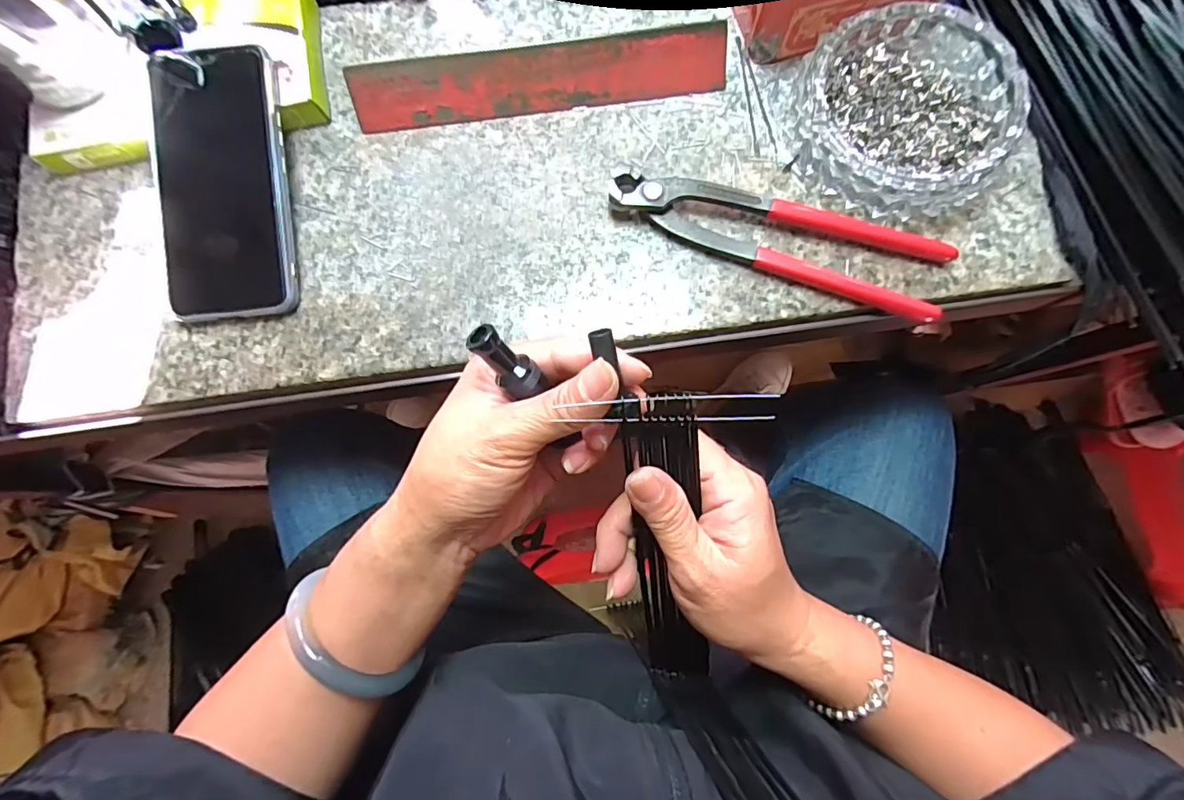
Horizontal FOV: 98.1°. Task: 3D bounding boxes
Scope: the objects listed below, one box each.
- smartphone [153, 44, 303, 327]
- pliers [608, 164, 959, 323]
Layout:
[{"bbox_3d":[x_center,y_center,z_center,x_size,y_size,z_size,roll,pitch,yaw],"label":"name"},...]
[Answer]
[{"bbox_3d":[-0.220,-0.128,0.307,0.077,0.012,0.157,-4,91,6],"label":"smartphone"},{"bbox_3d":[0.109,-0.103,0.300,0.197,0.019,0.053,20,82,5],"label":"pliers"}]

